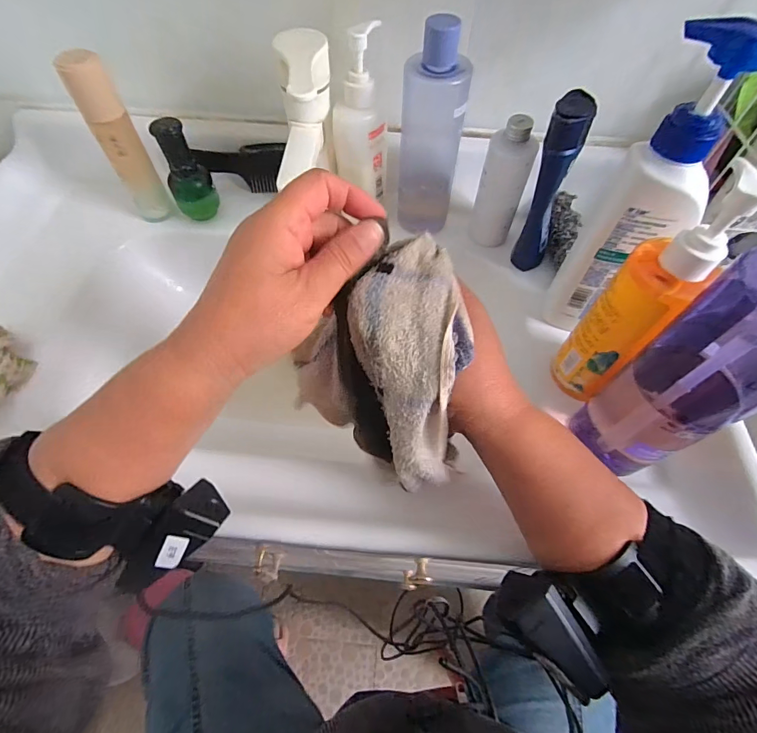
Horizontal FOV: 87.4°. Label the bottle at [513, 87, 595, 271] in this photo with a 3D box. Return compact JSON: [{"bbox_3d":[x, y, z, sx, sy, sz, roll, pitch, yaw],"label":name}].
[{"bbox_3d":[0.172,-0.175,0.404,0.043,0.165,0.044,27,61,14],"label":"bottle"}]

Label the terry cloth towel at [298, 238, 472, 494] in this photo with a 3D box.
[{"bbox_3d":[0.005,0.008,0.246,0.102,0.095,0.116,-14,60,-10],"label":"terry cloth towel"}]

